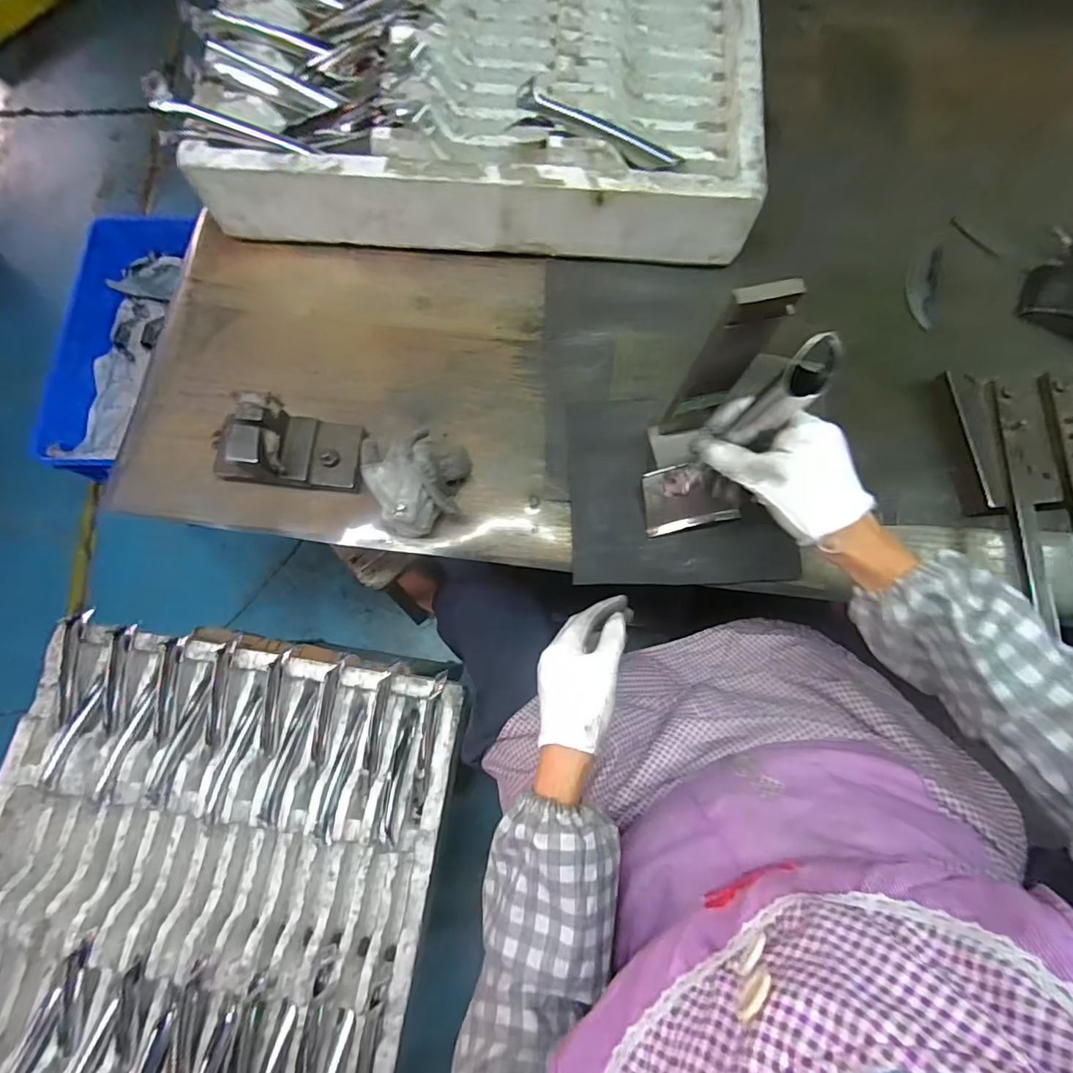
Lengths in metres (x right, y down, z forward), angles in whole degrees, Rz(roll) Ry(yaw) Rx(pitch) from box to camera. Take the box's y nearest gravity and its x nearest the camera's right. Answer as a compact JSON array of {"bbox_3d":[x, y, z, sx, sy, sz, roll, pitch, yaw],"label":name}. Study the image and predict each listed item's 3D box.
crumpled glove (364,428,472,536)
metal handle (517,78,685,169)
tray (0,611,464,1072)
[{"bbox_3d":[-0.108,-0.050,0.469,0.085,0.059,0.095,6,76,1],"label":"crumpled glove"},{"bbox_3d":[0.065,-0.376,0.483,0.172,0.022,0.013,7,75,-24],"label":"metal handle"},{"bbox_3d":[-0.403,0.412,0.621,0.540,0.074,0.562,9,76,2],"label":"tray"}]

